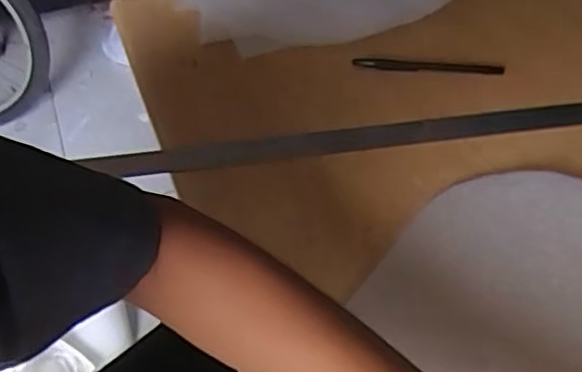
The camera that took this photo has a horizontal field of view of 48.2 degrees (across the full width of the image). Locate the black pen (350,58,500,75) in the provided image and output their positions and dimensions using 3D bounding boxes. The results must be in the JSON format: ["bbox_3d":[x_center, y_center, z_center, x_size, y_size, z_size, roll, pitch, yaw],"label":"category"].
[{"bbox_3d":[0.137,-0.120,0.653,0.145,0.006,0.013,4,47,7],"label":"black pen"}]

